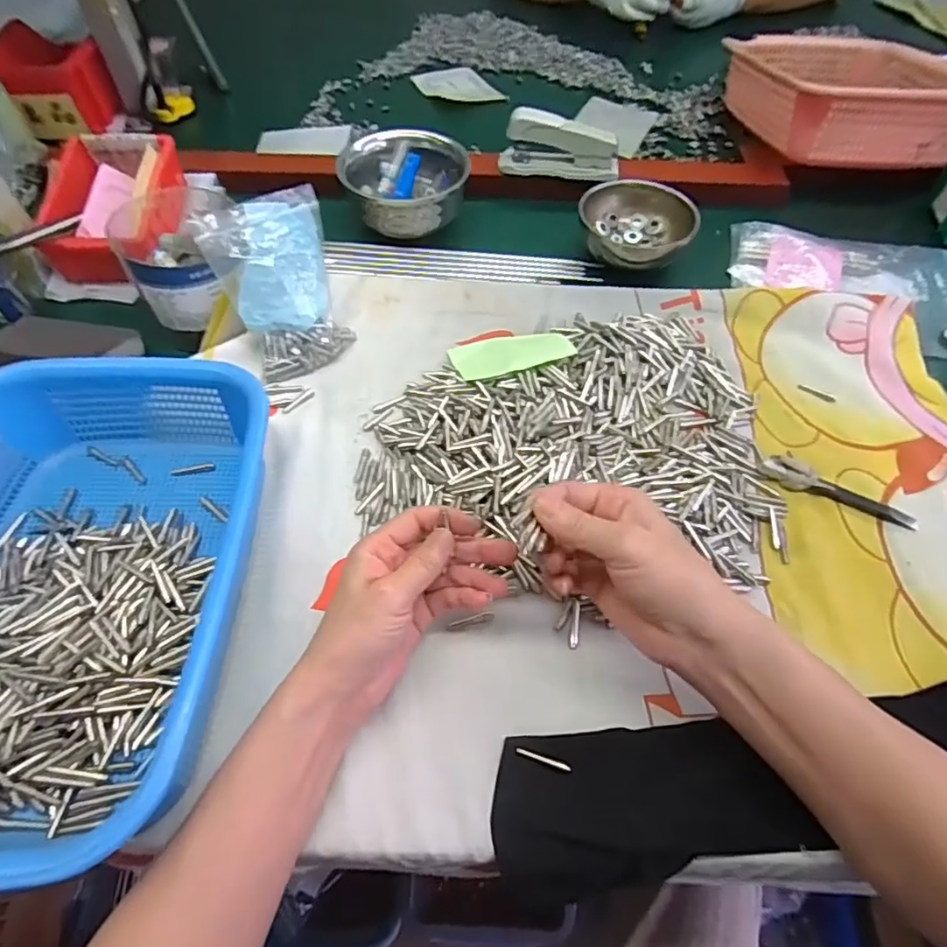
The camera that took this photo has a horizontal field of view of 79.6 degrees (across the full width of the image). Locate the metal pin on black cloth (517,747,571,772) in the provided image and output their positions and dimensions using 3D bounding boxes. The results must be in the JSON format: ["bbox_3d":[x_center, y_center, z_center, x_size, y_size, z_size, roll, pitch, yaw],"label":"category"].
[{"bbox_3d":[0.038,0.154,0.305,0.029,0.004,0.004,14,57,8],"label":"metal pin on black cloth"}]

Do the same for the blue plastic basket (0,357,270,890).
[{"bbox_3d":[-0.233,0.056,0.334,0.205,0.072,0.275,1,56,-1],"label":"blue plastic basket"}]

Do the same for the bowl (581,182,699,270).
[{"bbox_3d":[0.154,-0.233,0.546,0.104,0.050,0.086,28,60,17],"label":"bowl"}]

